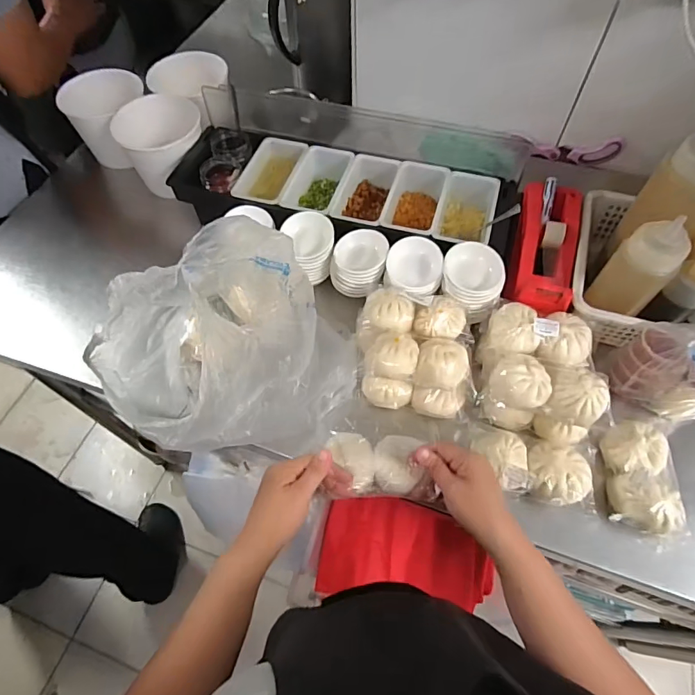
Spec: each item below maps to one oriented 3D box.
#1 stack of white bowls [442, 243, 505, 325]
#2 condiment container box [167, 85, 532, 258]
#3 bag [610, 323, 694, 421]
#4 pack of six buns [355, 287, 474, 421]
[{"bbox_3d":[0.157,-0.082,0.569,0.077,0.060,0.078,16,61,10],"label":"stack of white bowls"},{"bbox_3d":[-0.003,-0.261,0.663,0.486,0.104,0.210,16,61,10],"label":"condiment container box"},{"bbox_3d":[0.370,0.027,0.506,0.110,0.112,0.065,39,68,21],"label":"bag"},{"bbox_3d":[0.082,0.002,0.545,0.137,0.070,0.132,7,60,5],"label":"pack of six buns"}]

